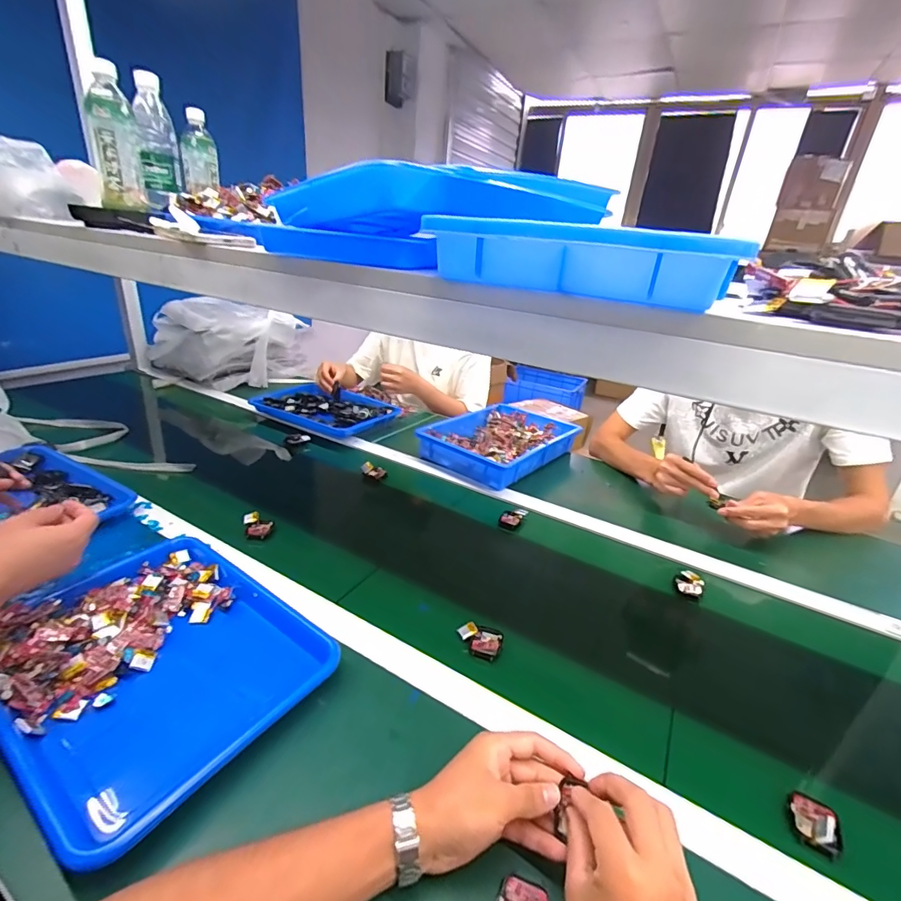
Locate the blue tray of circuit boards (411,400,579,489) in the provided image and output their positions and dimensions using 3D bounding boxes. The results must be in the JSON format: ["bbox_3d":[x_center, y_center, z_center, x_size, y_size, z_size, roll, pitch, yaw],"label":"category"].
[{"bbox_3d":[0.115,-0.024,1.051,0.235,0.057,0.355,24,31,35],"label":"blue tray of circuit boards"}]

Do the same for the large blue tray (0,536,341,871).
[{"bbox_3d":[-0.312,0.219,0.498,0.329,0.050,0.265,20,29,29],"label":"large blue tray"}]

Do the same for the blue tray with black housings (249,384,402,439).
[{"bbox_3d":[-0.308,-0.109,1.144,0.314,0.035,0.220,15,27,20],"label":"blue tray with black housings"}]

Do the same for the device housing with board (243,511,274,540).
[{"bbox_3d":[-0.310,0.122,0.739,0.041,0.025,0.051,-8,28,-27],"label":"device housing with board"}]

